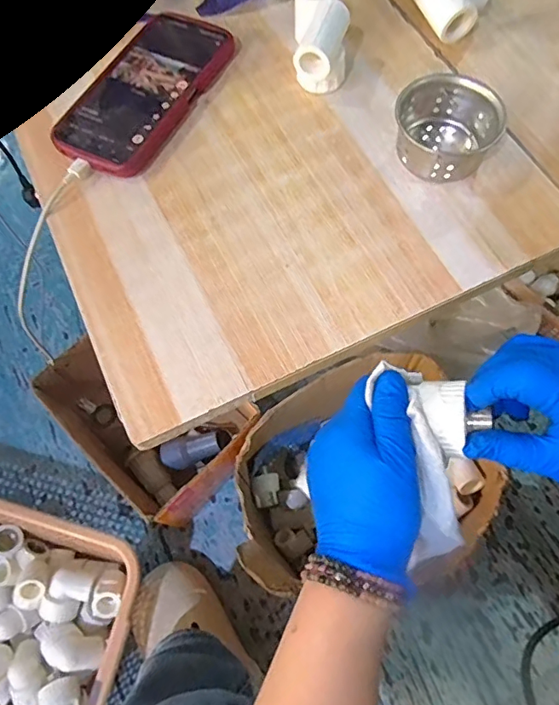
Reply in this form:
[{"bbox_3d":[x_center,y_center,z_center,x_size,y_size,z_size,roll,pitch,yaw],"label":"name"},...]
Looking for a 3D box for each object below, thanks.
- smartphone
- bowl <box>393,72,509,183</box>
[{"bbox_3d":[-0.111,-0.214,0.418,0.086,0.014,0.167,23,70,12],"label":"smartphone"},{"bbox_3d":[0.121,-0.167,0.375,0.066,0.041,0.065,-1,67,3],"label":"bowl"}]

